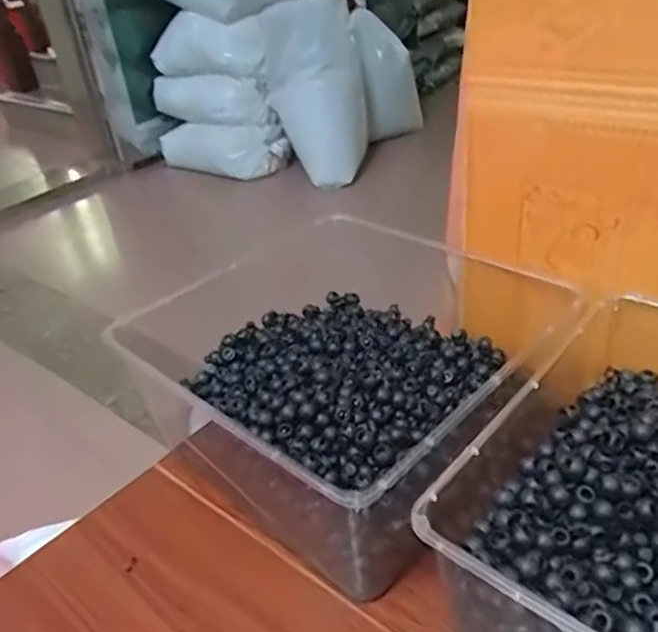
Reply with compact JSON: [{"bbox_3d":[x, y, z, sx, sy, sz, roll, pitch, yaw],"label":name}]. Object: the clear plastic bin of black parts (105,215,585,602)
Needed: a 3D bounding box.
[{"bbox_3d":[0.027,0.060,0.583,0.260,0.125,0.298,24,44,38],"label":"clear plastic bin of black parts"}]

